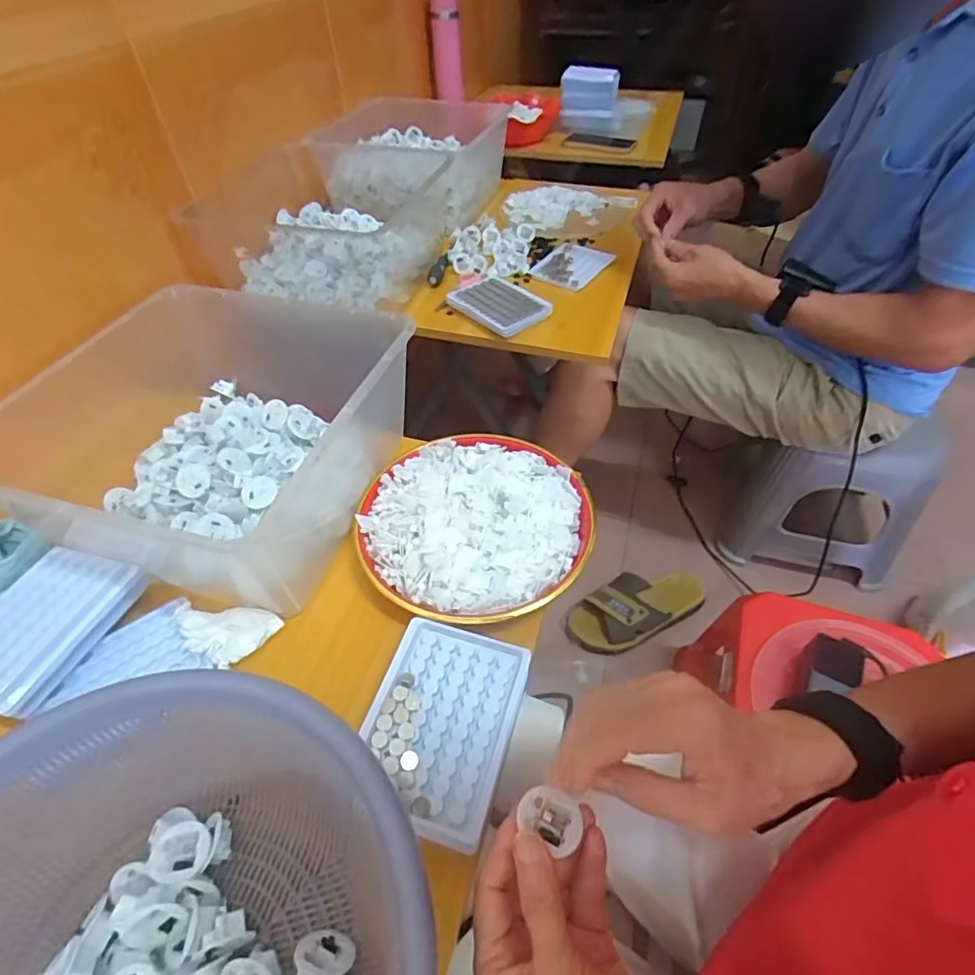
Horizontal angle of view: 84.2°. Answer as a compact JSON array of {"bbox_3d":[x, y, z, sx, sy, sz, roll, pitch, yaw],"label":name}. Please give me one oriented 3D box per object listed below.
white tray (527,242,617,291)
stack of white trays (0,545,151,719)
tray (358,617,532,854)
[{"bbox_3d":[0.138,-0.363,0.874,0.093,0.010,0.126,29,55,24],"label":"white tray"},{"bbox_3d":[-0.357,0.110,0.433,0.097,0.032,0.128,13,50,12],"label":"stack of white trays"},{"bbox_3d":[-0.033,0.162,0.378,0.097,0.016,0.135,13,50,12],"label":"tray"}]

